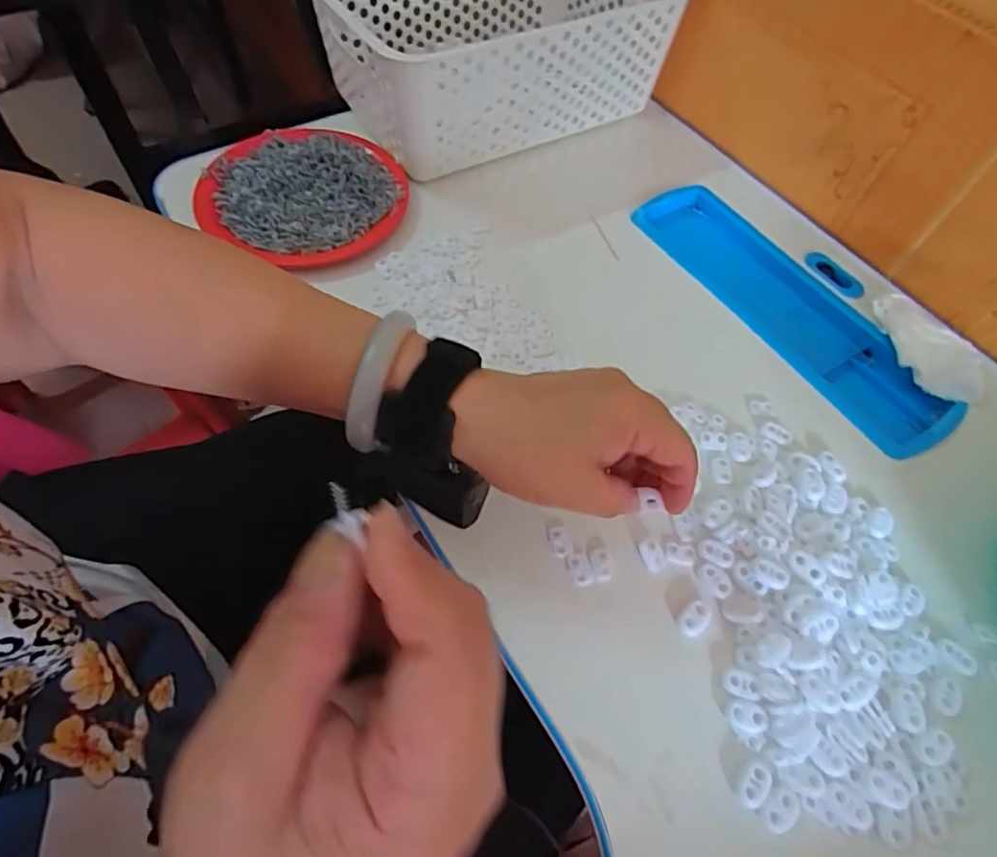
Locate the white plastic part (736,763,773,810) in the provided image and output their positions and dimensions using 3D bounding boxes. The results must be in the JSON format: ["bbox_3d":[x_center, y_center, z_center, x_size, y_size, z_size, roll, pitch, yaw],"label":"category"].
[{"bbox_3d":[0.127,0.176,0.283,0.013,0.004,0.021,39,64,19],"label":"white plastic part"}]

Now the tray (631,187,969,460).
[{"bbox_3d":[0.234,-0.097,0.473,0.085,0.029,0.293,-29,64,-19],"label":"tray"}]

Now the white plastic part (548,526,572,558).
[{"bbox_3d":[0.037,0.068,0.346,0.012,0.004,0.019,-12,60,-11],"label":"white plastic part"}]

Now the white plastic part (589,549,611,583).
[{"bbox_3d":[0.061,0.081,0.338,0.012,0.004,0.019,-3,59,-5],"label":"white plastic part"}]

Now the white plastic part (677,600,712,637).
[{"bbox_3d":[0.111,0.108,0.324,0.022,0.004,0.015,-39,68,-23],"label":"white plastic part"}]

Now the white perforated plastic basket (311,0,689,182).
[{"bbox_3d":[0.001,-0.364,0.537,0.300,0.119,0.209,-27,64,-18],"label":"white perforated plastic basket"}]

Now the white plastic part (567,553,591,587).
[{"bbox_3d":[0.048,0.083,0.337,0.011,0.004,0.019,-18,61,-13],"label":"white plastic part"}]

